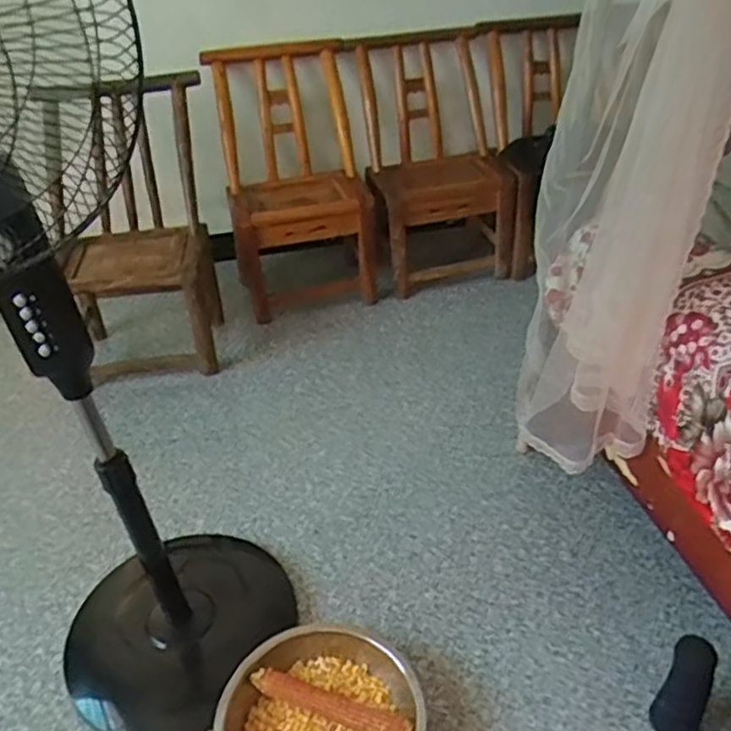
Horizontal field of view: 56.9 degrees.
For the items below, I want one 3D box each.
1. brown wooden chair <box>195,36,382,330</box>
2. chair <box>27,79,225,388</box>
[{"bbox_3d":[-0.182,-0.475,1.765,0.359,0.640,0.374,-7,37,-6],"label":"brown wooden chair"},{"bbox_3d":[-0.537,-0.302,1.557,0.363,0.623,0.388,-6,36,-4],"label":"chair"}]

